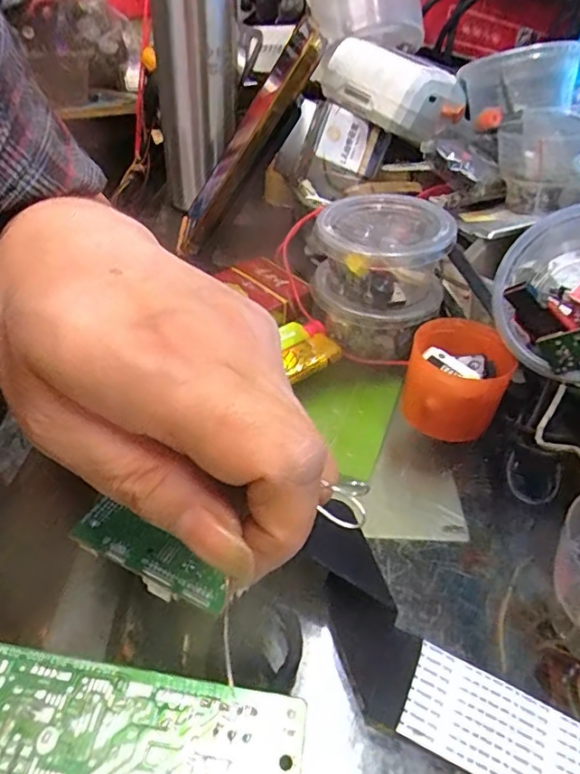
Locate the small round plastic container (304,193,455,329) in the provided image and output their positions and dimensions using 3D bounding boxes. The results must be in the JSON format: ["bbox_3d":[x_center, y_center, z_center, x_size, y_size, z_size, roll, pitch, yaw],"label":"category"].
[{"bbox_3d":[0.052,-0.078,0.322,0.080,0.051,0.074,2,41,-2],"label":"small round plastic container"}]

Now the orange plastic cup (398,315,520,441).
[{"bbox_3d":[0.088,-0.004,0.288,0.050,0.045,0.046,2,41,-2],"label":"orange plastic cup"}]

